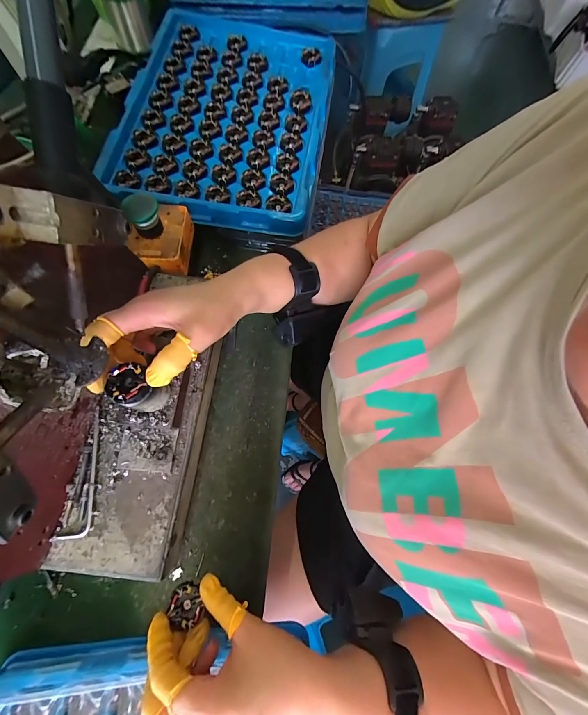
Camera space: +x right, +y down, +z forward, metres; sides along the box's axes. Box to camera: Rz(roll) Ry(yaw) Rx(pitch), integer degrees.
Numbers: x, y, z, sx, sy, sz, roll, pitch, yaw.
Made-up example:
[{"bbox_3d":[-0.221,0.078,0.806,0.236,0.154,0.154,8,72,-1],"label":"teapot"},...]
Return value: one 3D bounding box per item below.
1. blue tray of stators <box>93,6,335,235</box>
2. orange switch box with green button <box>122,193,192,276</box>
[{"bbox_3d":[-0.096,-0.370,0.433,0.280,0.037,0.414,8,72,0],"label":"blue tray of stators"},{"bbox_3d":[-0.157,-0.145,0.338,0.065,0.050,0.080,-1,72,-3],"label":"orange switch box with green button"}]

